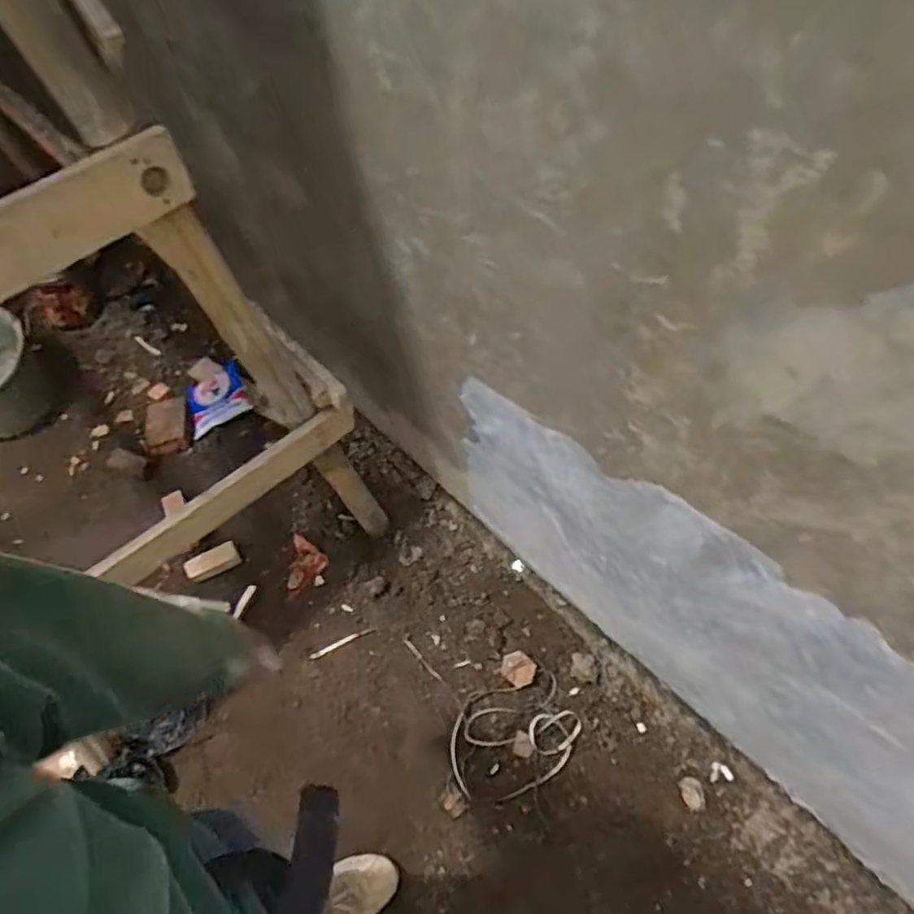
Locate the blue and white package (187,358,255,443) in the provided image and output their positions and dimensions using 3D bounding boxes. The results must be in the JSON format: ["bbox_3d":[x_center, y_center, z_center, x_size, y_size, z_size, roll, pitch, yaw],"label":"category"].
[{"bbox_3d":[-0.607,-0.153,1.608,0.178,0.030,0.159,-30,71,-2],"label":"blue and white package"}]

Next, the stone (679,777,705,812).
[{"bbox_3d":[0.442,0.635,1.203,0.040,0.023,0.054,-9,60,-5],"label":"stone"}]

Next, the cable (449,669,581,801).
[{"bbox_3d":[0.112,0.548,1.257,0.263,0.034,0.196,-18,61,-10],"label":"cable"}]

